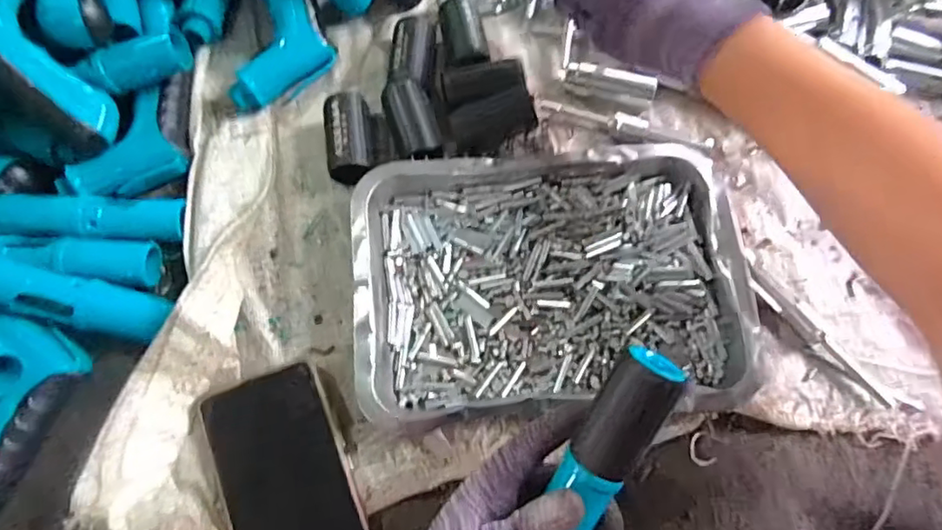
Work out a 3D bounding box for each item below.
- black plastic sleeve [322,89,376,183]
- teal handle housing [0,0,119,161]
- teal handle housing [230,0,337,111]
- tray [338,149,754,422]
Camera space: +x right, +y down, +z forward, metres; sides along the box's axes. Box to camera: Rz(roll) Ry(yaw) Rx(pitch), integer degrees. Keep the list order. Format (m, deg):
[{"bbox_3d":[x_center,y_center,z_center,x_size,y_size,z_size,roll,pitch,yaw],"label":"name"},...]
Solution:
[{"bbox_3d":[-0.089,-0.092,0.440,0.031,0.032,0.063,-8,69,-4],"label":"black plastic sleeve"},{"bbox_3d":[-0.302,-0.134,0.395,0.082,0.051,0.138,-30,109,-9],"label":"teal handle housing"},{"bbox_3d":[-0.143,-0.186,0.455,0.070,0.039,0.136,4,97,3],"label":"teal handle housing"},{"bbox_3d":[0.052,0.007,0.398,0.250,0.035,0.176,-3,69,-2],"label":"tray"}]

